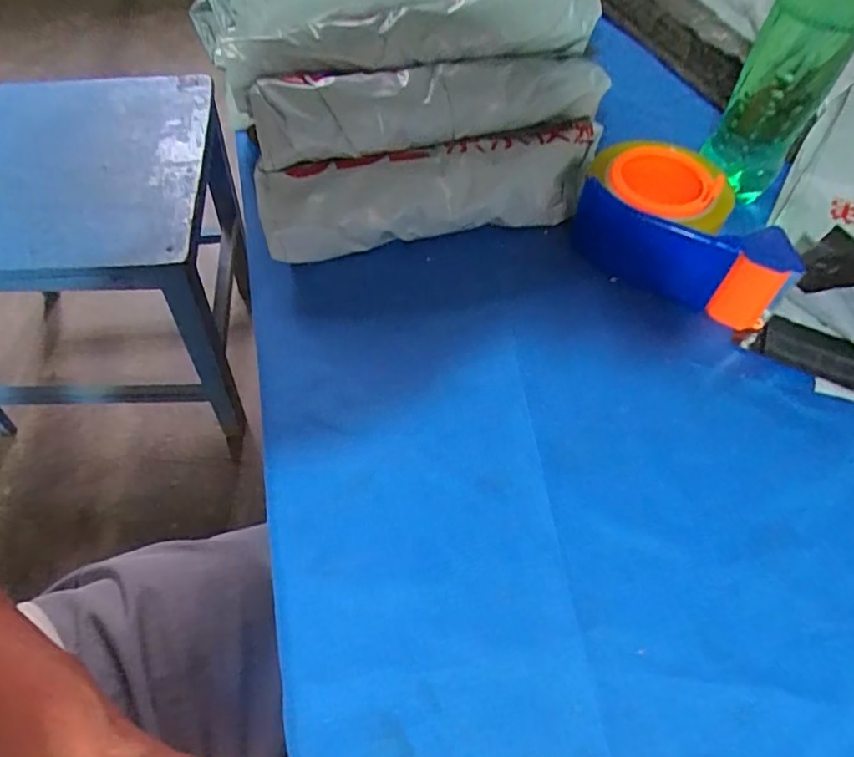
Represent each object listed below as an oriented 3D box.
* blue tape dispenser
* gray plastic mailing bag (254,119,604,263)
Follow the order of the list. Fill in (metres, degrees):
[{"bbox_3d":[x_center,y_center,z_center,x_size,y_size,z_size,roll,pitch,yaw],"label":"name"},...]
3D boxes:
[{"bbox_3d":[0.191,-0.113,0.442,0.161,0.063,0.105,33,62,19],"label":"blue tape dispenser"},{"bbox_3d":[0.008,-0.137,0.455,0.260,0.062,0.056,-10,57,-8],"label":"gray plastic mailing bag"}]

